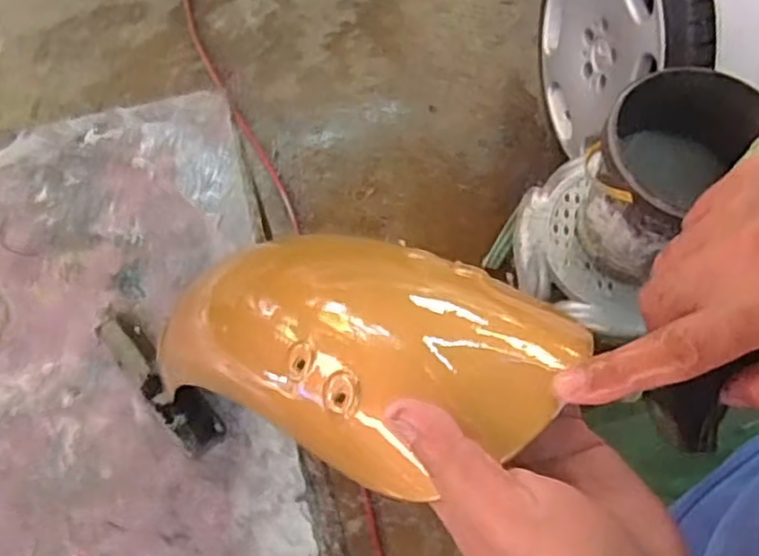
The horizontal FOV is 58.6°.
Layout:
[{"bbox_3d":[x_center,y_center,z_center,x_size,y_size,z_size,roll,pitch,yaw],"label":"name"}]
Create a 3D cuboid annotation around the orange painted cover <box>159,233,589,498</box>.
[{"bbox_3d":[-0.033,0.026,0.371,0.258,0.044,0.125,11,59,37],"label":"orange painted cover"}]

